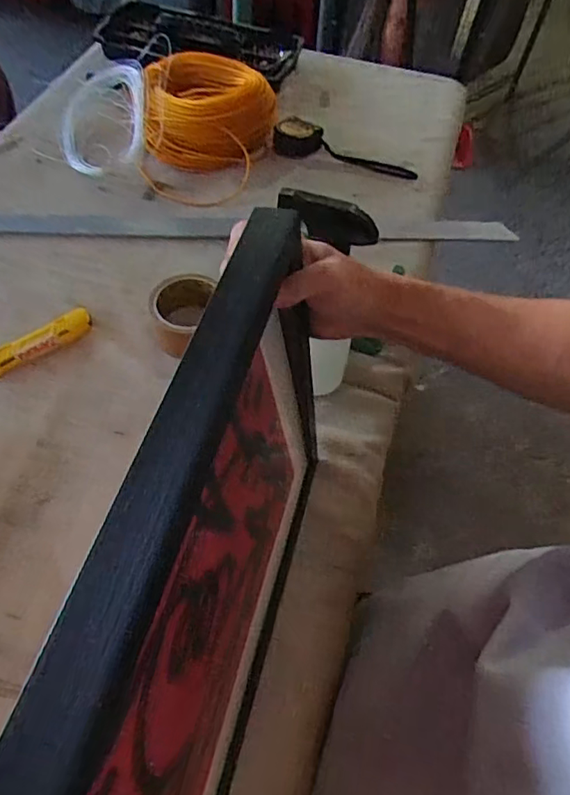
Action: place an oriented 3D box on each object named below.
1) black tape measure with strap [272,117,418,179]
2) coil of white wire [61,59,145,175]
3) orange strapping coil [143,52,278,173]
[{"bbox_3d":[0.098,-0.404,0.888,0.233,0.030,0.080,15,57,7],"label":"black tape measure with strap"},{"bbox_3d":[-0.291,-0.456,0.884,0.149,0.022,0.238,-6,68,18],"label":"coil of white wire"},{"bbox_3d":[-0.116,-0.448,0.867,0.204,0.089,0.182,-1,57,-5],"label":"orange strapping coil"}]

